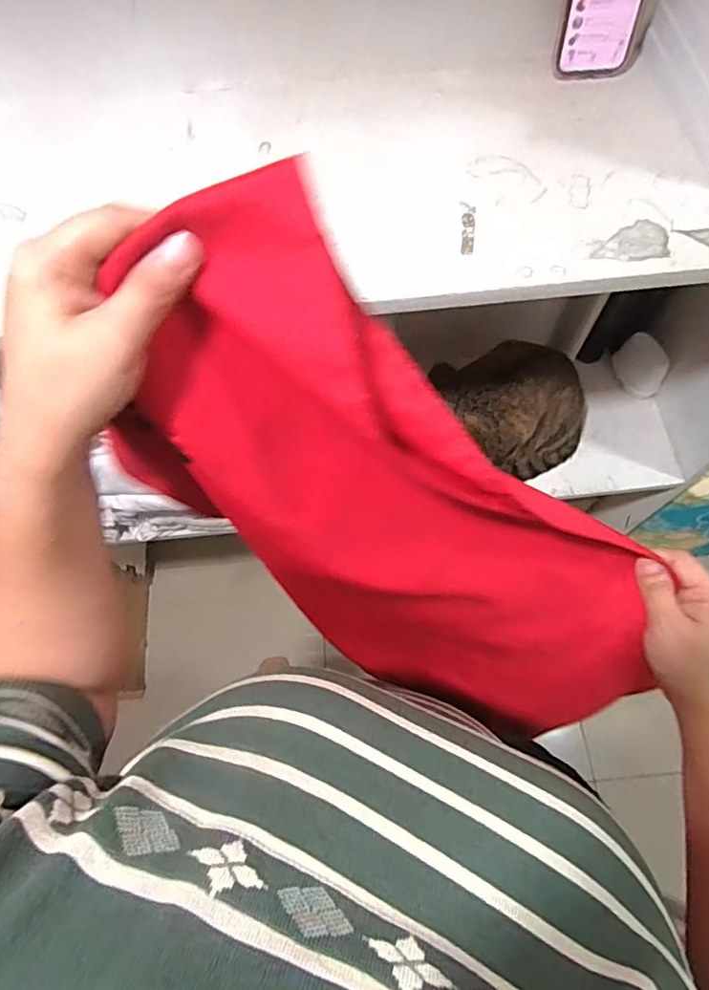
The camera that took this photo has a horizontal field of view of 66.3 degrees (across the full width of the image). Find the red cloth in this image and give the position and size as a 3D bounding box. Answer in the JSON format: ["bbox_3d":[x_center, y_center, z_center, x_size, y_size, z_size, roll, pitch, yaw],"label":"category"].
[{"bbox_3d":[0.049,0.044,0.394,0.190,0.527,0.140,13,63,47],"label":"red cloth"}]

